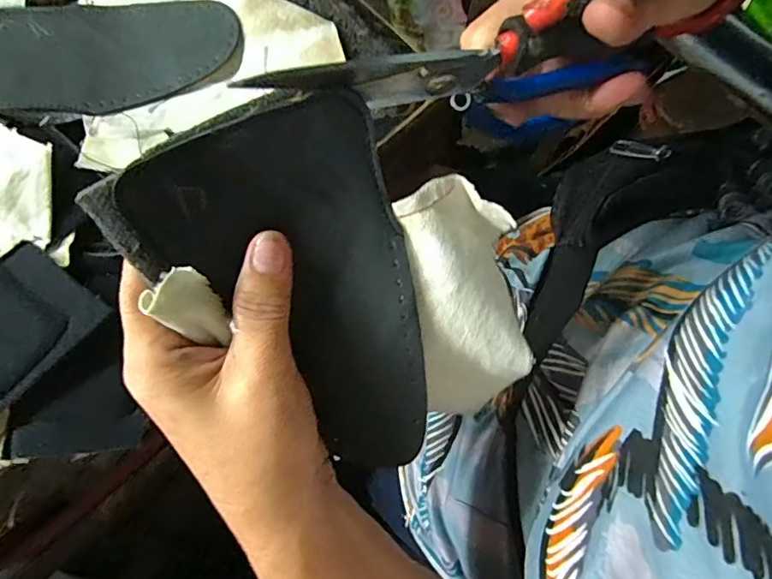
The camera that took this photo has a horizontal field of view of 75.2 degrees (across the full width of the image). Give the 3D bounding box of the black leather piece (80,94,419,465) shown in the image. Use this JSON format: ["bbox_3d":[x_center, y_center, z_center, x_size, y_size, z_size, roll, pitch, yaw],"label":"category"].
[{"bbox_3d":[-0.020,0.002,0.198,0.090,0.021,0.157,-37,116,-3],"label":"black leather piece"}]

